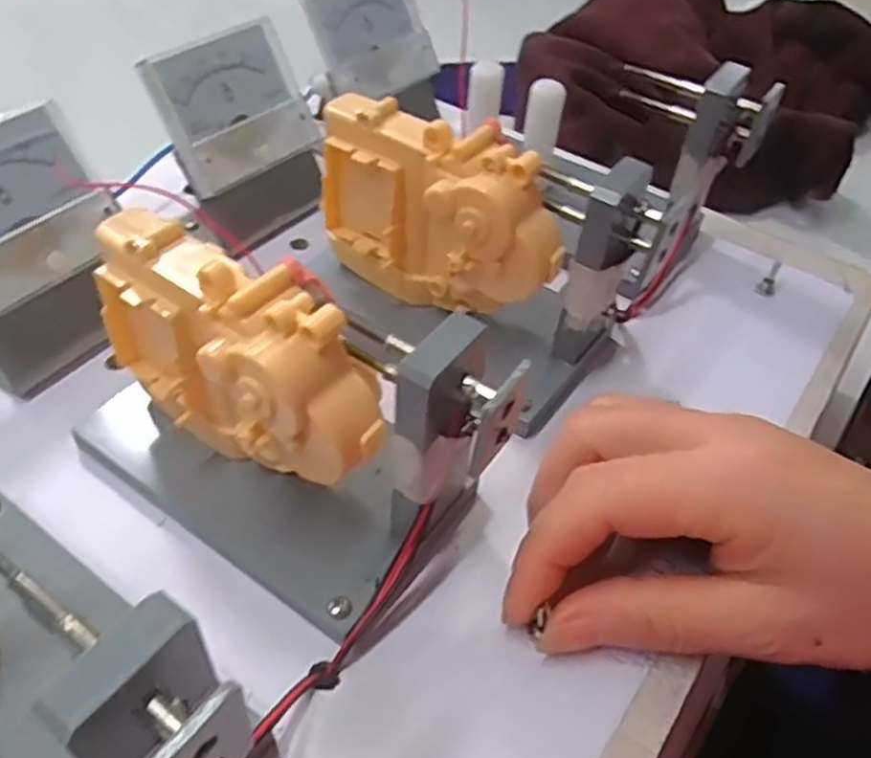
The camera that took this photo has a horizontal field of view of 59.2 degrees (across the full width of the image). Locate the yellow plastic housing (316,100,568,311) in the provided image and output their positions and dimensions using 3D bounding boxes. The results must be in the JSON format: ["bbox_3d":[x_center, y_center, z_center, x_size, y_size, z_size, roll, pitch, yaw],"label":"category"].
[{"bbox_3d":[0.001,-0.058,0.281,0.092,0.071,0.027,33,53,24],"label":"yellow plastic housing"}]

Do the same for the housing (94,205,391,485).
[{"bbox_3d":[-0.058,-0.009,0.218,0.102,0.056,0.042,34,53,16],"label":"housing"}]

